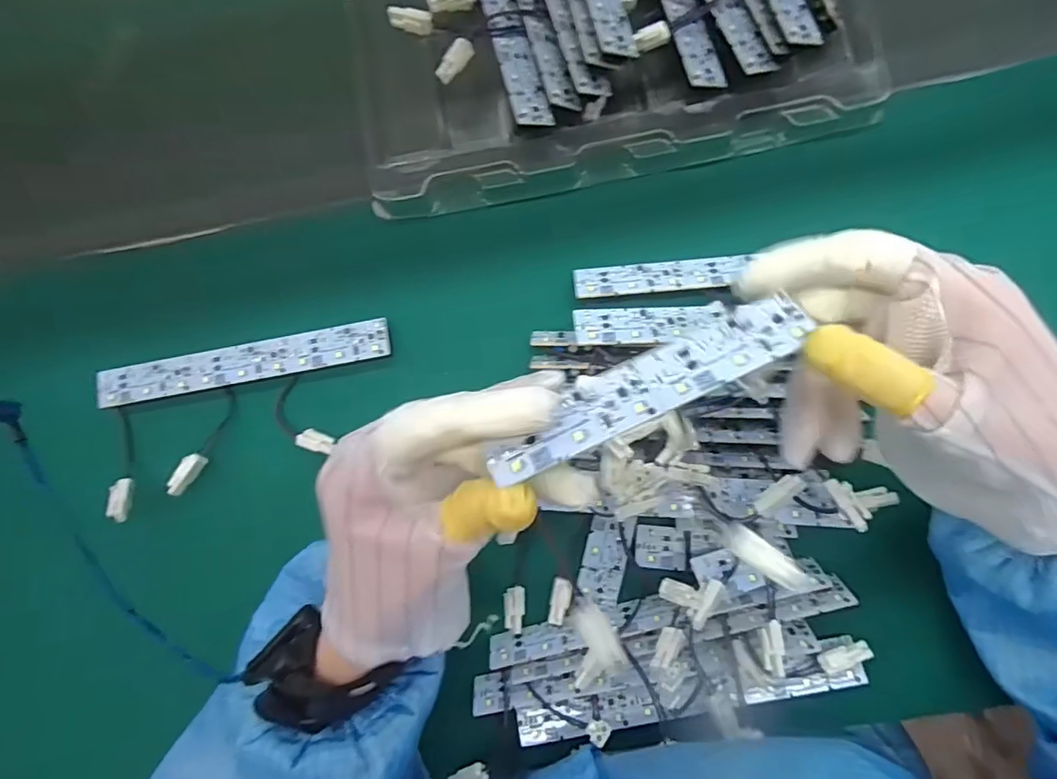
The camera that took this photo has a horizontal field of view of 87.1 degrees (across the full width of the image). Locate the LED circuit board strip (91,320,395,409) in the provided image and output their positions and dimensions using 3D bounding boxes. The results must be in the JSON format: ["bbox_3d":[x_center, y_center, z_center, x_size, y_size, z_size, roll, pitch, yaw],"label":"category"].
[{"bbox_3d":[-0.184,-0.017,0.356,0.192,0.007,0.027,-9,76,7],"label":"LED circuit board strip"}]

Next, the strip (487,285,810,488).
[{"bbox_3d":[0.043,-0.001,0.199,0.120,0.004,0.024,-26,60,-6],"label":"strip"}]

